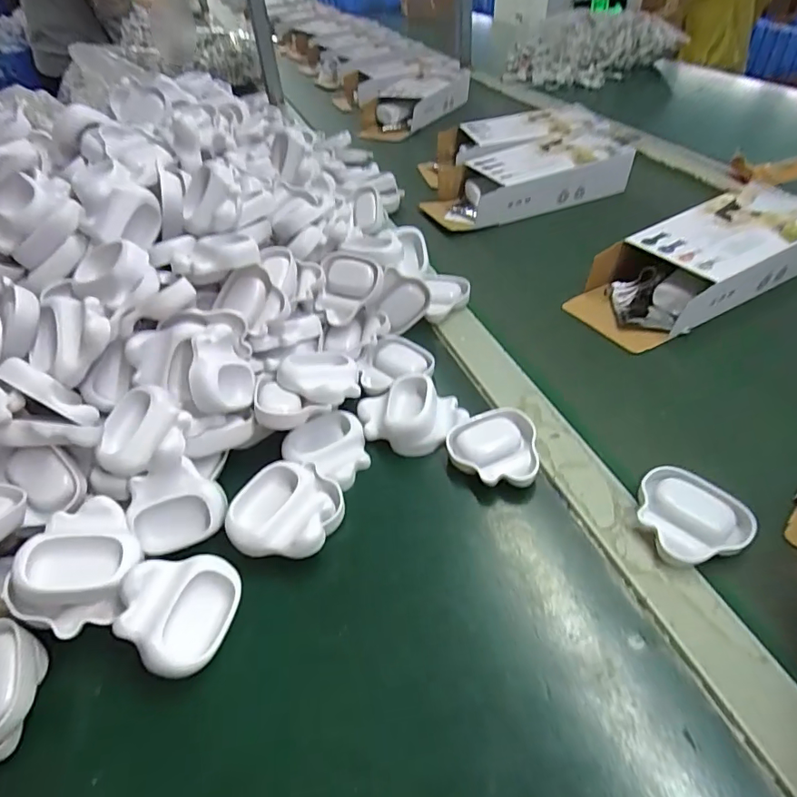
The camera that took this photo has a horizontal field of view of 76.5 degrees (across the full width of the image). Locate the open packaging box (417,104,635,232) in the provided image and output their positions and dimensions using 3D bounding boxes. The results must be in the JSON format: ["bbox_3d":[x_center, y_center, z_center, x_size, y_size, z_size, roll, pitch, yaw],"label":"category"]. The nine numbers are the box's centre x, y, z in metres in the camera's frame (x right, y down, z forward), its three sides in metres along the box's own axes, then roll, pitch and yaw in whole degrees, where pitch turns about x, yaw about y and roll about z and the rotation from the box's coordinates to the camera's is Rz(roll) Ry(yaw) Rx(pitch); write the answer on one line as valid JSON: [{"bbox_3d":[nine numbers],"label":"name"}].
[{"bbox_3d":[0.154,-0.321,0.683,0.255,0.054,0.234,-15,46,-7],"label":"open packaging box"}]

